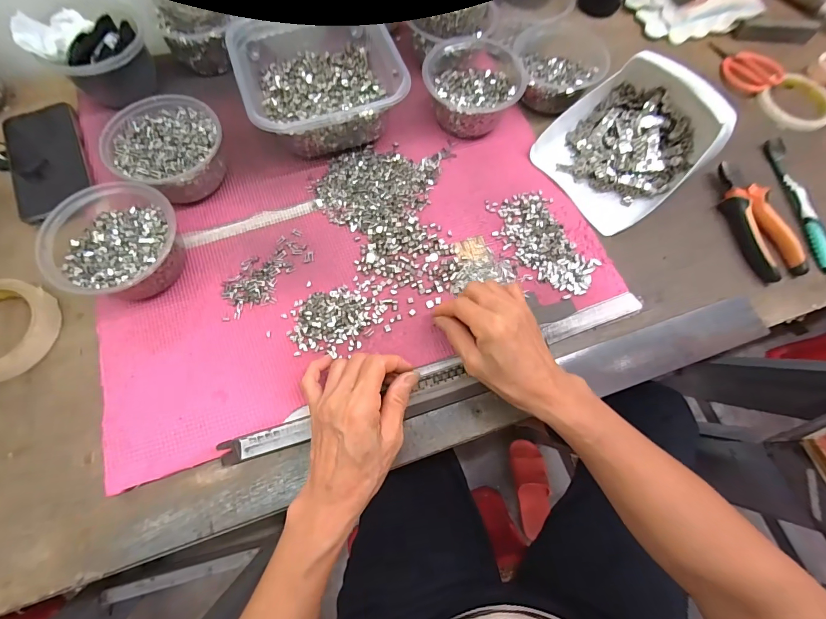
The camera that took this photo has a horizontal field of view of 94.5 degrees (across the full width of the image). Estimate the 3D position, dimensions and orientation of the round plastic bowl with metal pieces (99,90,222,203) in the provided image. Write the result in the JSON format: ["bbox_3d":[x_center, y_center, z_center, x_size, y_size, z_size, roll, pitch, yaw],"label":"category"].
[{"bbox_3d":[-0.260,-0.170,0.417,0.108,0.055,0.111,1,71,-2],"label":"round plastic bowl with metal pieces"}]

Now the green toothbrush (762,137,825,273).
[{"bbox_3d":[0.468,-0.130,0.462,0.016,0.022,0.183,-2,71,-3],"label":"green toothbrush"}]

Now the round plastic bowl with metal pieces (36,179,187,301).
[{"bbox_3d":[-0.281,-0.062,0.374,0.111,0.058,0.109,1,71,-2],"label":"round plastic bowl with metal pieces"}]

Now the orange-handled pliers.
[{"bbox_3d":[0.395,-0.103,0.441,0.053,0.023,0.144,-10,71,-6],"label":"orange-handled pliers"}]

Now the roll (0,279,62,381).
[{"bbox_3d":[-0.404,0.018,0.366,0.095,0.019,0.095,1,71,-2],"label":"roll"}]

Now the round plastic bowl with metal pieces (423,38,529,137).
[{"bbox_3d":[0.067,-0.275,0.464,0.114,0.058,0.132,-6,71,-4],"label":"round plastic bowl with metal pieces"}]

